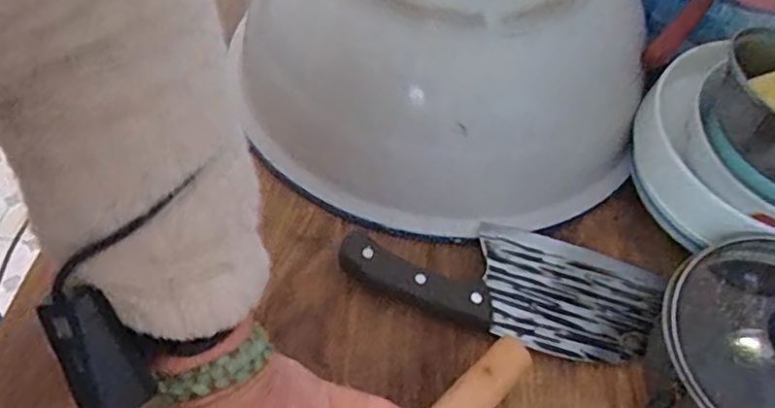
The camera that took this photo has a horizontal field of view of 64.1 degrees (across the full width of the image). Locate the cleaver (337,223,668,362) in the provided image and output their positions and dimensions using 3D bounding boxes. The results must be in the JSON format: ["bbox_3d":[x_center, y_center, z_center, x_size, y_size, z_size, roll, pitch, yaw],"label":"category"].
[{"bbox_3d":[0.082,0.051,0.437,0.220,0.025,0.089,13,54,4],"label":"cleaver"}]

